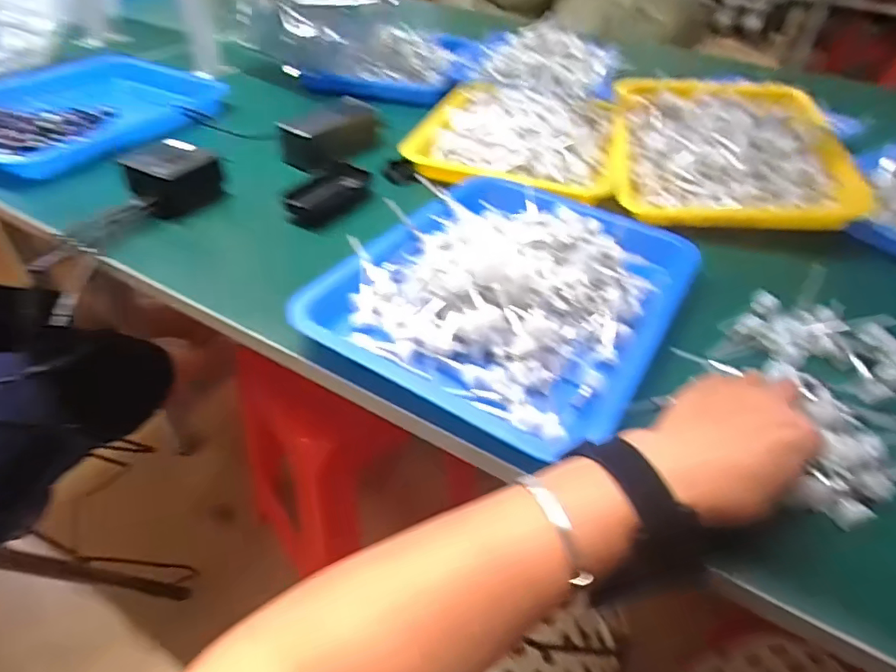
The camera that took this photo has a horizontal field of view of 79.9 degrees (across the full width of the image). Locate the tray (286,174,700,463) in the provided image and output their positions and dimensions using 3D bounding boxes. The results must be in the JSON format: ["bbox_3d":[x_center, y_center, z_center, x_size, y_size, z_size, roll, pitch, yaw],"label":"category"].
[{"bbox_3d":[0.056,-0.051,0.469,0.264,0.053,0.303,26,47,21],"label":"tray"}]

